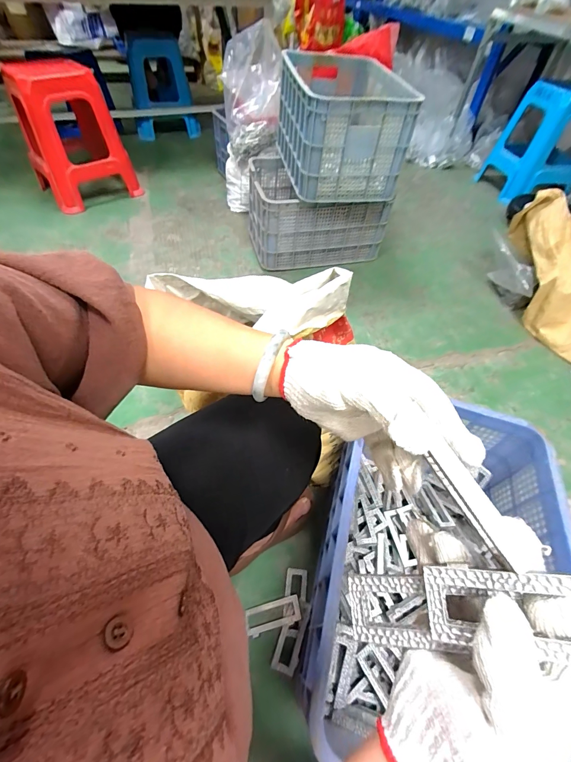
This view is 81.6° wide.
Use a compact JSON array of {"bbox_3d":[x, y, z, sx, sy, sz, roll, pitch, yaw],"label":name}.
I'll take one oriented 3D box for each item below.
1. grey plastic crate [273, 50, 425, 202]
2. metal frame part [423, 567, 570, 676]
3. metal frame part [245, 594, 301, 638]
[{"bbox_3d":[0.198,-0.917,1.200,0.385,0.283,0.538,-8,54,-9],"label":"grey plastic crate"},{"bbox_3d":[0.141,0.132,0.188,0.112,0.004,0.041,-13,64,28],"label":"metal frame part"},{"bbox_3d":[-0.025,0.448,0.632,0.105,0.007,0.044,-19,48,0],"label":"metal frame part"}]

